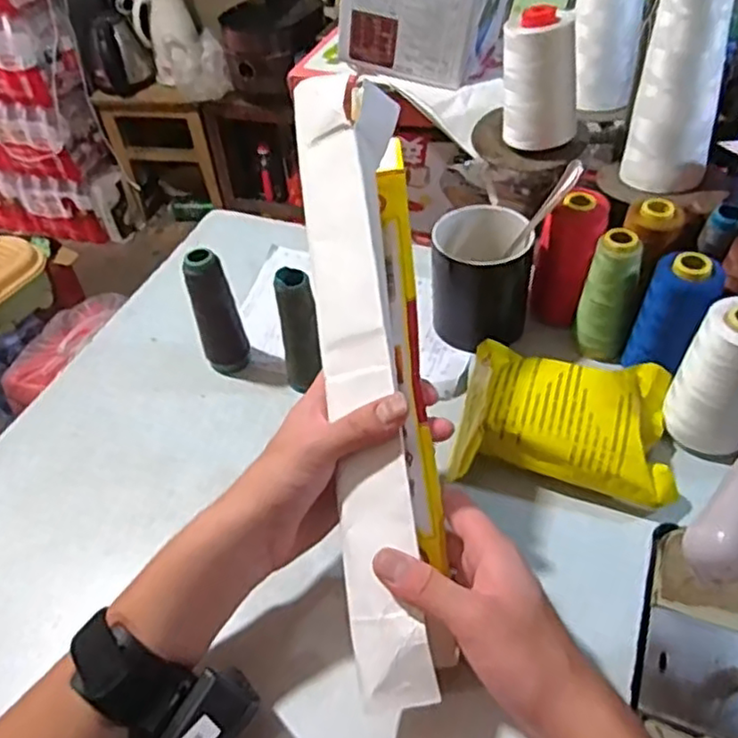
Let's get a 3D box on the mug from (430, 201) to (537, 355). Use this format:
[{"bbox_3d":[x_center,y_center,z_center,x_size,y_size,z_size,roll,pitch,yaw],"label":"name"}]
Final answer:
[{"bbox_3d":[0.094,-0.076,0.564,0.081,0.092,0.085,6,46,11],"label":"mug"}]

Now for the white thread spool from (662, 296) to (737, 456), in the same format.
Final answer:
[{"bbox_3d":[0.237,0.007,0.452,0.056,0.096,0.056,22,51,25],"label":"white thread spool"}]

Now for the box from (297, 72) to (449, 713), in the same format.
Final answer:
[{"bbox_3d":[0.003,-0.001,0.395,0.065,0.056,0.358,-5,77,1],"label":"box"}]

